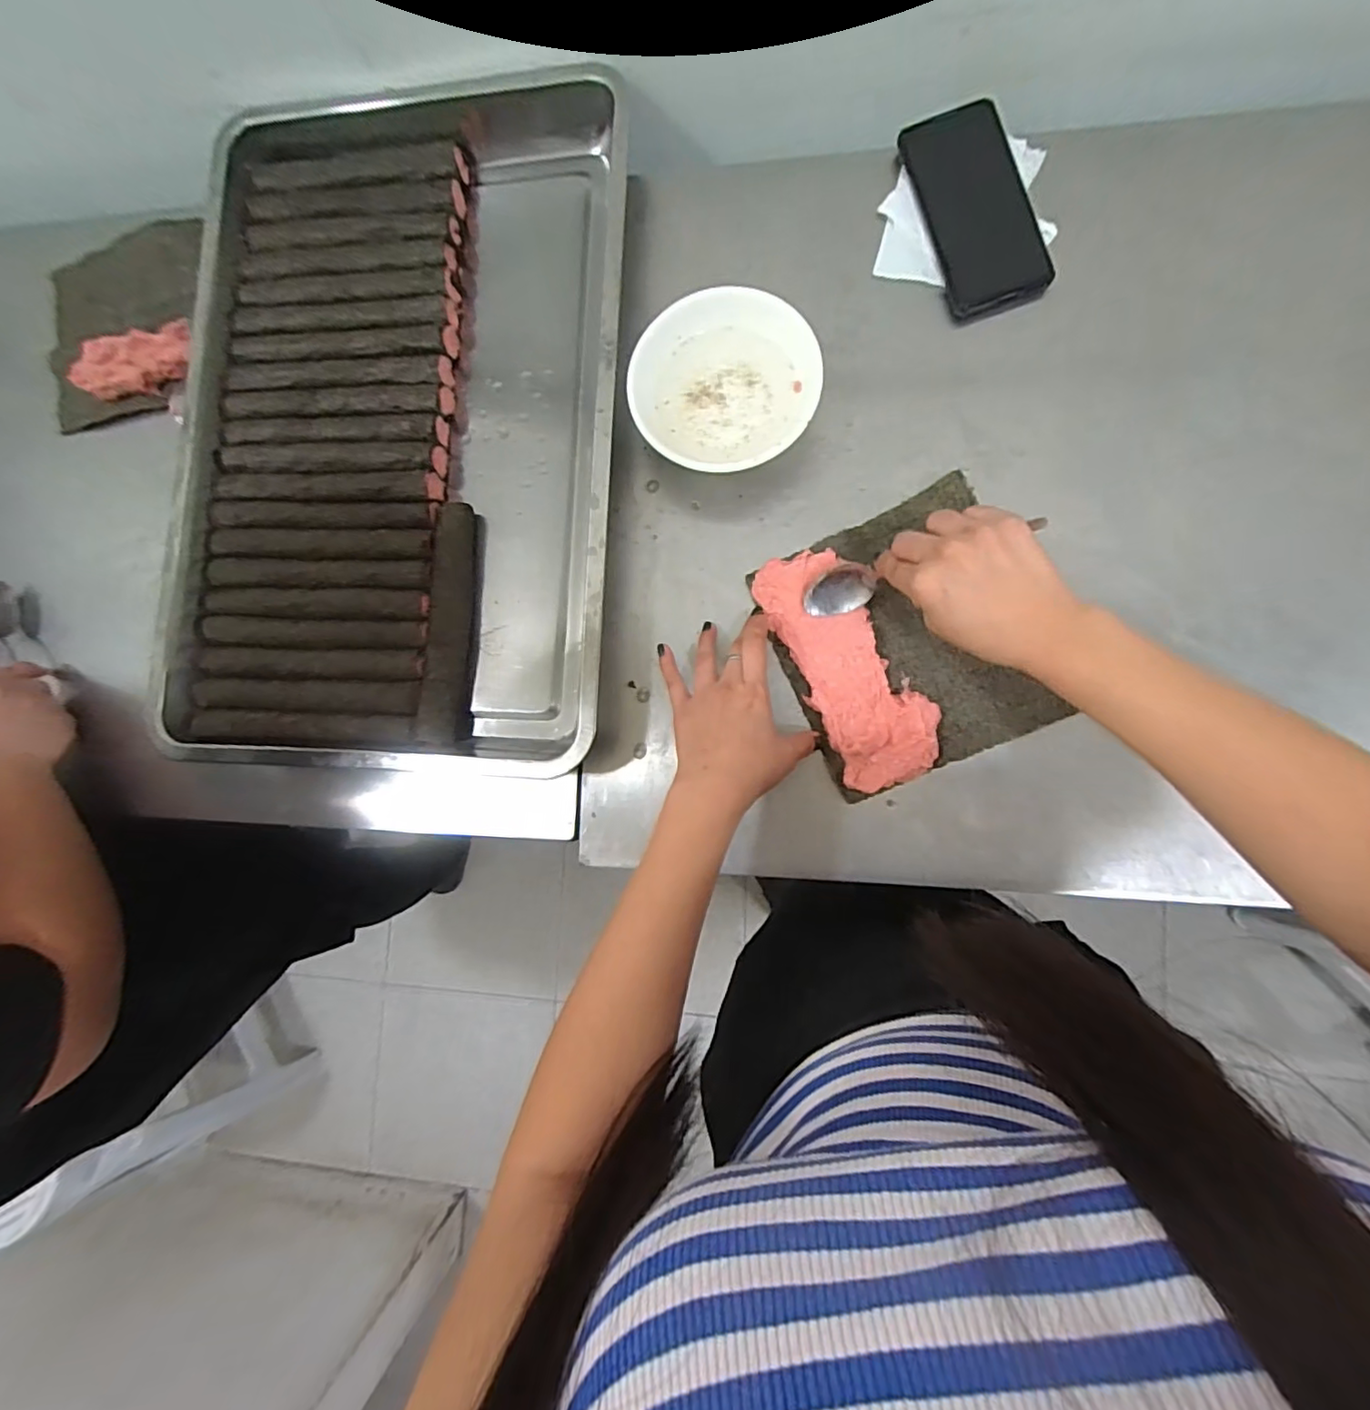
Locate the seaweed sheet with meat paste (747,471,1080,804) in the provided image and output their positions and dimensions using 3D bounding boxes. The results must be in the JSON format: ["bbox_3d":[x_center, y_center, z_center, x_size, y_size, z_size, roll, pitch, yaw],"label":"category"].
[{"bbox_3d":[0.162,-0.048,0.452,0.171,0.031,0.197,-24,83,2],"label":"seaweed sheet with meat paste"}]

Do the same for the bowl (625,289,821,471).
[{"bbox_3d":[0.031,-0.253,0.476,0.145,0.043,0.138,0,85,5],"label":"bowl"}]

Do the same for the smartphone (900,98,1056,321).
[{"bbox_3d":[0.235,-0.399,0.479,0.077,0.015,0.167,-15,84,3],"label":"smartphone"}]

